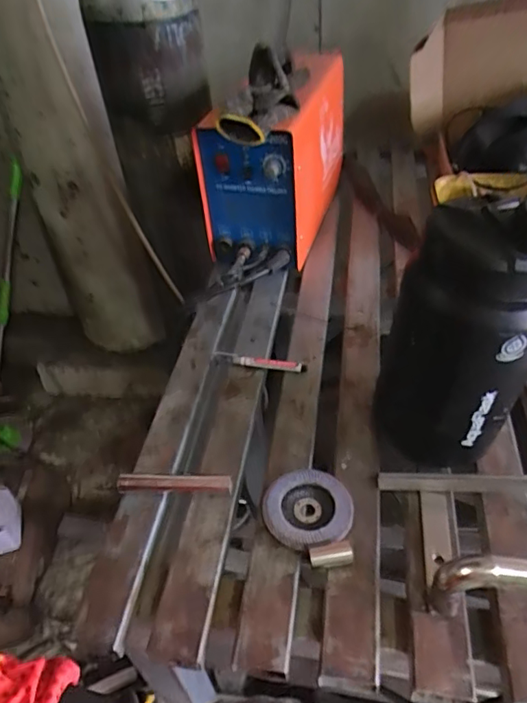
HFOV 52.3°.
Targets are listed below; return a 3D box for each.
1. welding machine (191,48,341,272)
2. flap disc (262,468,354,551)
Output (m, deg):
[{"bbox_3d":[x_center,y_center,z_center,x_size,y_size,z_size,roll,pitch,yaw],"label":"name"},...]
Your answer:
[{"bbox_3d":[0.018,-0.337,0.926,0.173,0.225,0.346,9,43,15],"label":"welding machine"},{"bbox_3d":[0.048,0.161,0.554,0.092,0.018,0.081,-31,48,-28],"label":"flap disc"}]

